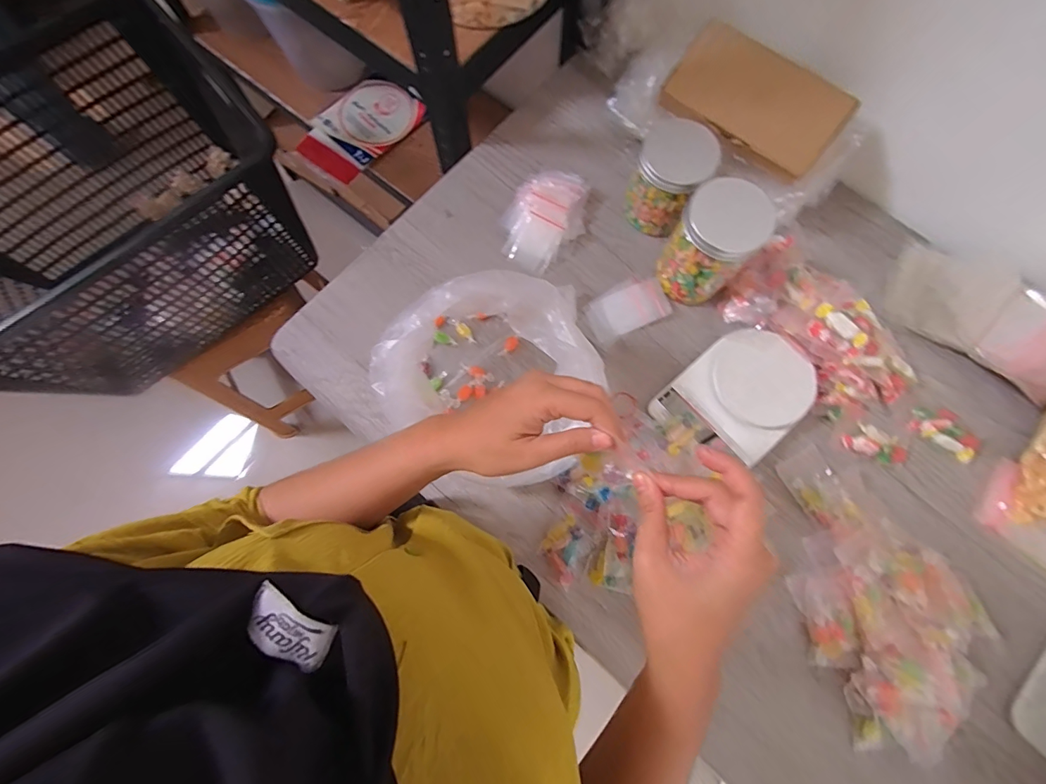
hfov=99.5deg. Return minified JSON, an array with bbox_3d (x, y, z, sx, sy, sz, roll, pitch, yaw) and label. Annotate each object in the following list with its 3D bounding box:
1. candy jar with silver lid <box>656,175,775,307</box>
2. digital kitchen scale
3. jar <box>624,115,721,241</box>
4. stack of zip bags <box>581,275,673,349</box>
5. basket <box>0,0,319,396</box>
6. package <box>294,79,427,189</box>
[{"bbox_3d":[0.212,-0.167,0.511,0.072,0.133,0.088,-42,80,-9],"label":"candy jar with silver lid"},{"bbox_3d":[0.255,0.008,0.524,0.169,0.035,0.130,-41,80,-9],"label":"digital kitchen scale"},{"bbox_3d":[0.178,-0.262,0.550,0.085,0.109,0.079,35,79,8],"label":"jar"},{"bbox_3d":[0.132,-0.107,0.565,0.105,0.005,0.065,-28,78,-6],"label":"stack of zip bags"},{"bbox_3d":[-0.698,-0.301,0.738,0.555,0.301,0.513,-40,79,-9],"label":"basket"},{"bbox_3d":[-0.345,-0.564,0.950,0.267,0.052,0.176,-43,81,-5],"label":"package"}]

